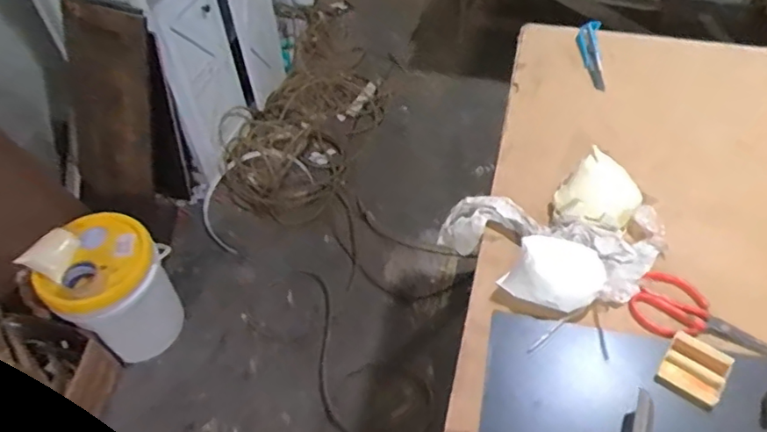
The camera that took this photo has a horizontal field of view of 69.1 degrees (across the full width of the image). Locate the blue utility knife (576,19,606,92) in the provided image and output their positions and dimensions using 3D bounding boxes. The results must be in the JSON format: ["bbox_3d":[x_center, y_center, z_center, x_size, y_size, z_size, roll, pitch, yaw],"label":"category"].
[{"bbox_3d":[0.417,-0.327,1.114,0.052,0.021,0.178,1,65,3],"label":"blue utility knife"}]

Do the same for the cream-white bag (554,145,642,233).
[{"bbox_3d":[0.322,-0.025,0.849,0.114,0.085,0.099,34,60,29],"label":"cream-white bag"}]

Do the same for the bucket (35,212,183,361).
[{"bbox_3d":[-0.747,0.218,1.596,0.285,0.402,0.263,-2,49,3],"label":"bucket"}]

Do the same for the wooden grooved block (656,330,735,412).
[{"bbox_3d":[0.390,0.192,0.697,0.069,0.017,0.076,29,57,26],"label":"wooden grooved block"}]

